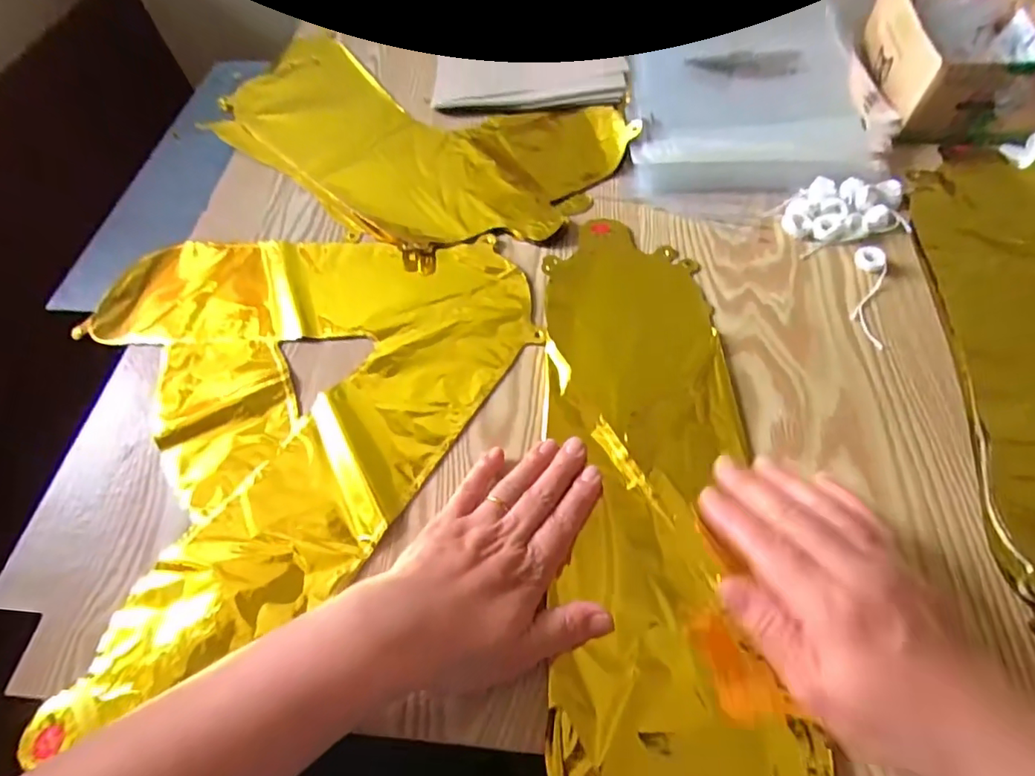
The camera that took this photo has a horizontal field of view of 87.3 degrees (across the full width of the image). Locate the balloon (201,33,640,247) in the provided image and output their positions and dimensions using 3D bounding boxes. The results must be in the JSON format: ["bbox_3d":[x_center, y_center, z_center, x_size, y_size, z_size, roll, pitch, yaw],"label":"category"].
[{"bbox_3d":[-0.123,-0.250,0.539,0.423,0.014,0.225,25,63,19],"label":"balloon"}]

